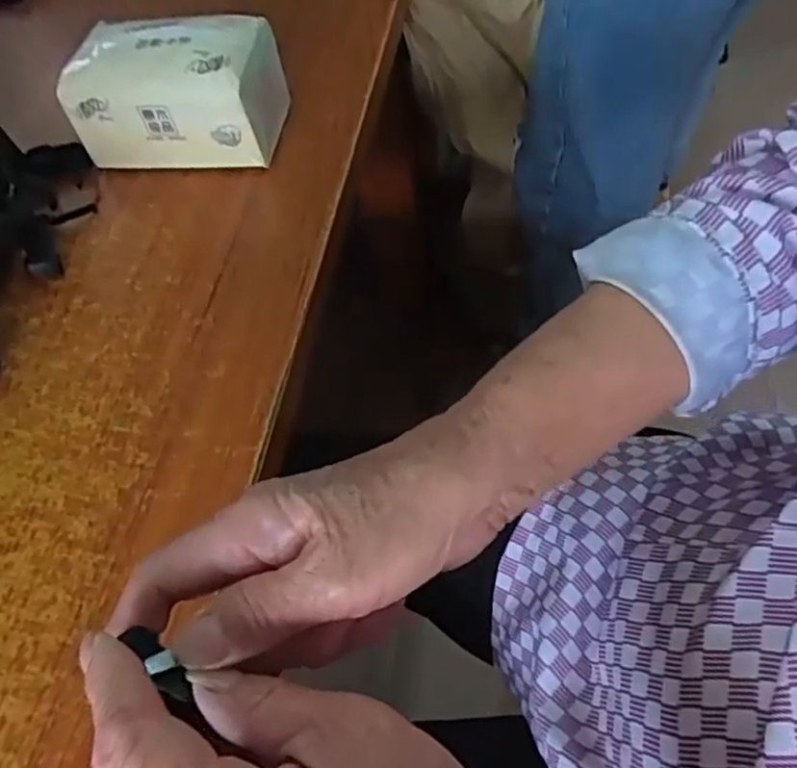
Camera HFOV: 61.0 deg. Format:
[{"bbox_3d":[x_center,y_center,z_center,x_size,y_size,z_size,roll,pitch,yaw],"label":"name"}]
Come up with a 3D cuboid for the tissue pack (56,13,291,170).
[{"bbox_3d":[-0.157,-0.208,0.487,0.139,0.085,0.075,4,56,8],"label":"tissue pack"}]

